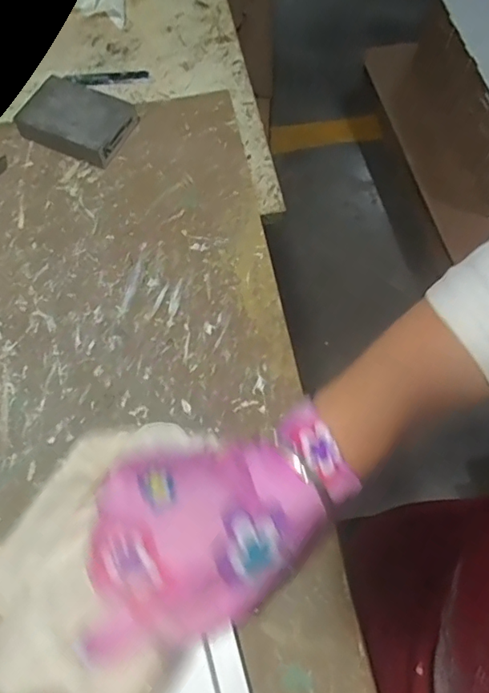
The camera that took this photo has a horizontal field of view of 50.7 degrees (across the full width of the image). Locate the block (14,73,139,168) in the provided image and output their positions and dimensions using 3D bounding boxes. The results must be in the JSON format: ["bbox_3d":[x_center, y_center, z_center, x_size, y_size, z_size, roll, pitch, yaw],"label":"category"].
[{"bbox_3d":[-0.173,-0.232,0.529,0.105,0.031,0.071,22,68,8],"label":"block"}]

